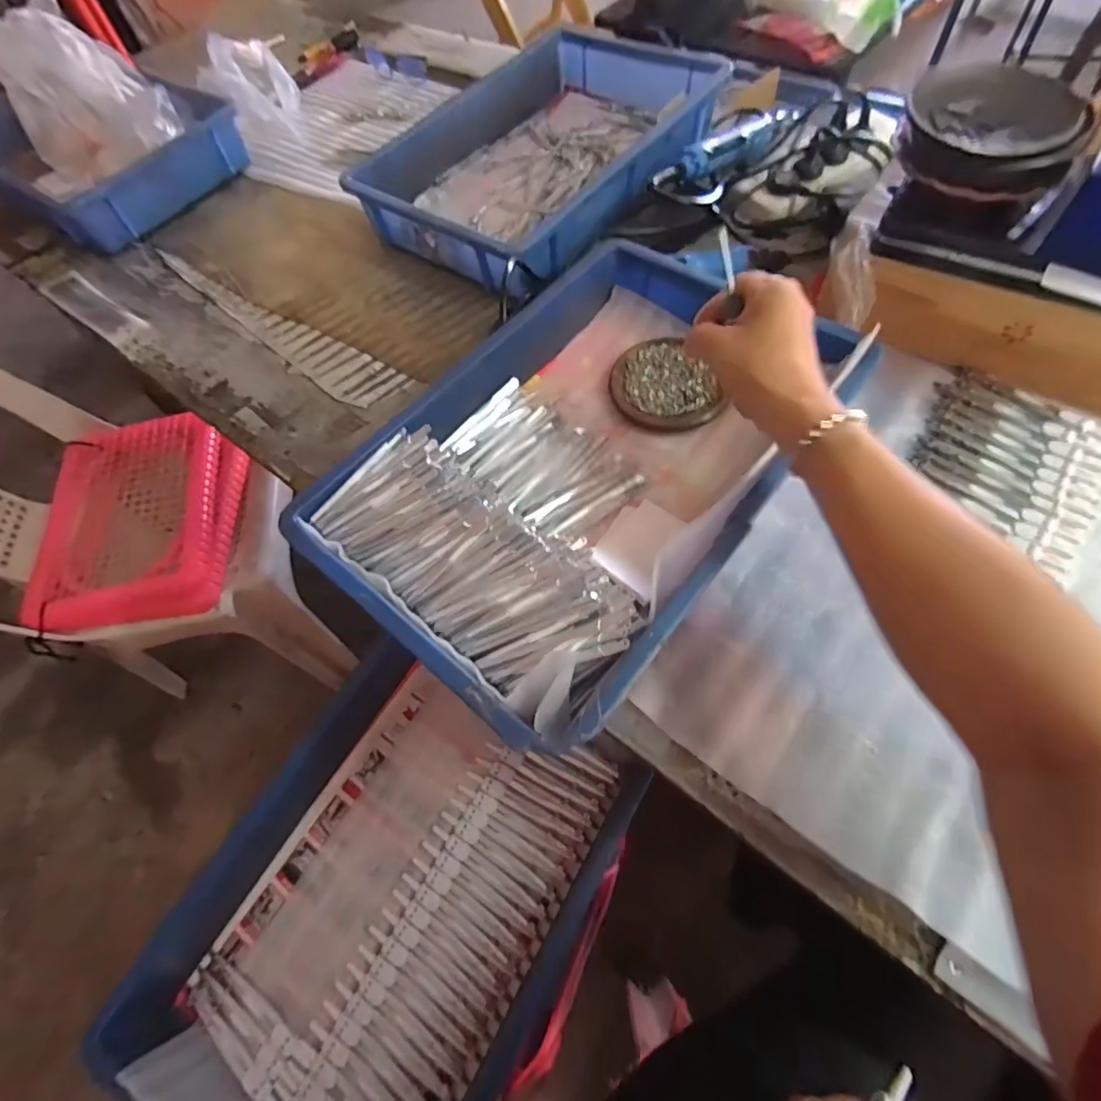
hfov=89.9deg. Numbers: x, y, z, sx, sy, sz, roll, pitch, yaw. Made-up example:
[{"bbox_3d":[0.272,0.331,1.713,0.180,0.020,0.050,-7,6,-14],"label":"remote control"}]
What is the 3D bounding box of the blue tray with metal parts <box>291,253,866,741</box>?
[{"bbox_3d":[0.037,-0.082,0.471,0.290,0.075,0.447,34,70,21],"label":"blue tray with metal parts"}]

